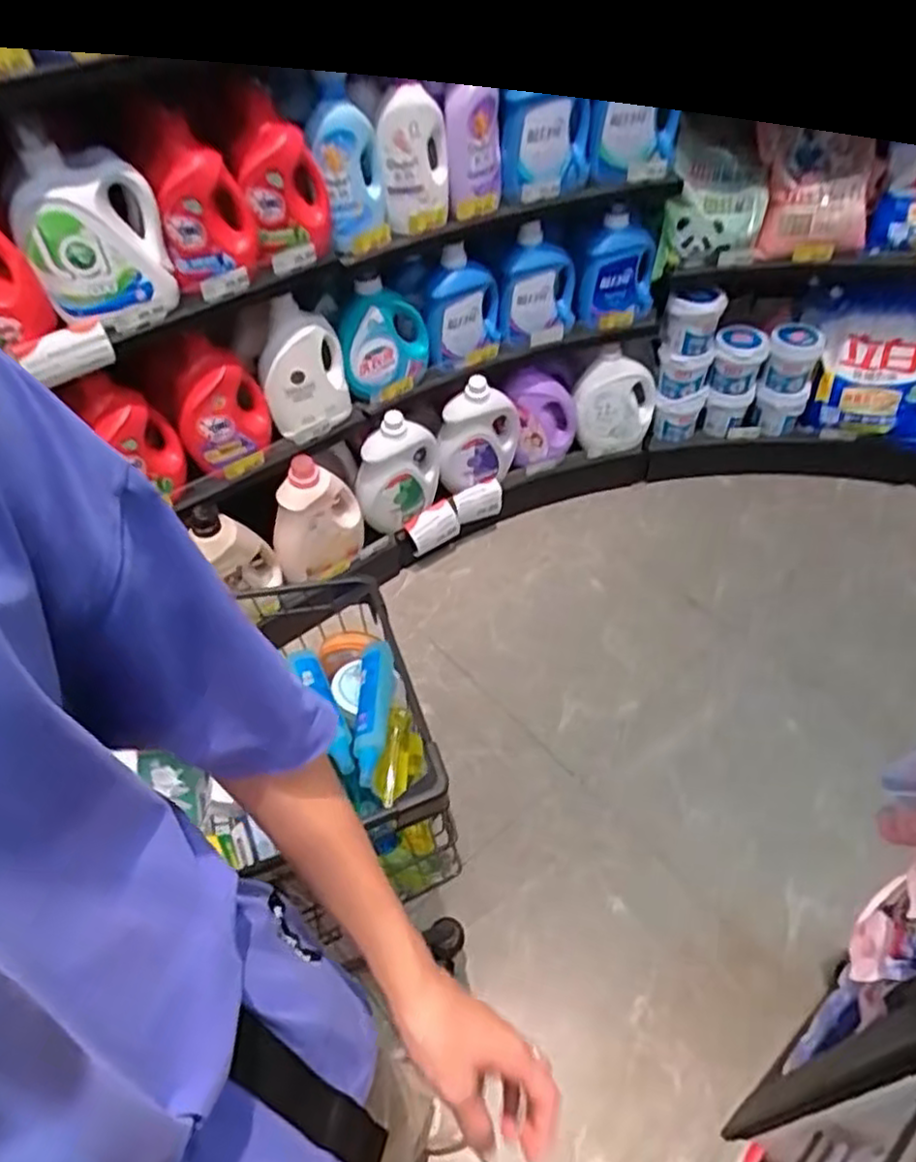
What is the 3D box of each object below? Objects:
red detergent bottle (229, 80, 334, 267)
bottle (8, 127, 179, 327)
[{"bbox_3d":[-0.314,-0.711,1.280,0.161,0.269,0.103,-19,54,-15],"label":"red detergent bottle"},{"bbox_3d":[-0.587,-0.559,1.148,0.211,0.257,0.126,-19,55,-15],"label":"bottle"}]

